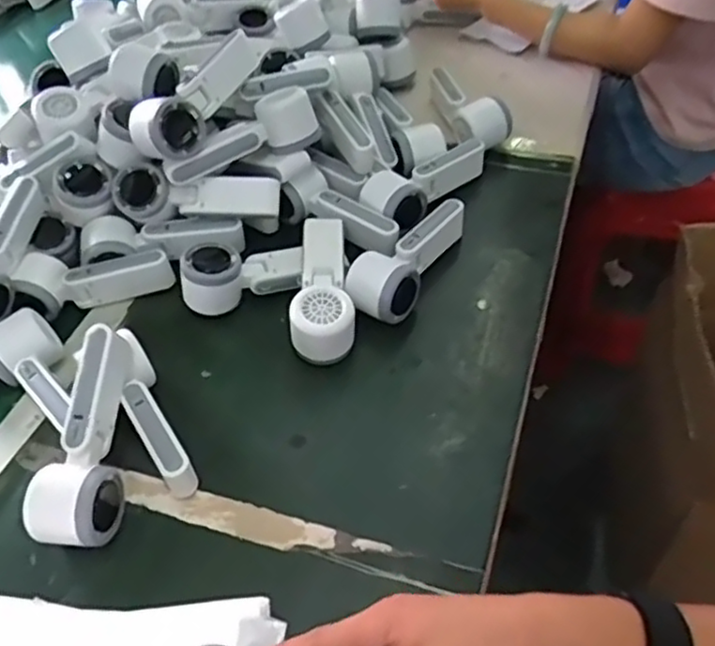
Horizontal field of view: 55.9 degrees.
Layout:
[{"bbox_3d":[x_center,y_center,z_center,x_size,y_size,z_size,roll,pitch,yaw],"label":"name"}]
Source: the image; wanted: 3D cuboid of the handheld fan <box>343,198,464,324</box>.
[{"bbox_3d":[0.049,-0.065,0.678,0.064,0.056,0.157,18,54,22],"label":"handheld fan"}]

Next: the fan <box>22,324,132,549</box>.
[{"bbox_3d":[-0.213,0.089,0.537,0.054,0.055,0.165,2,67,5],"label":"fan"}]

